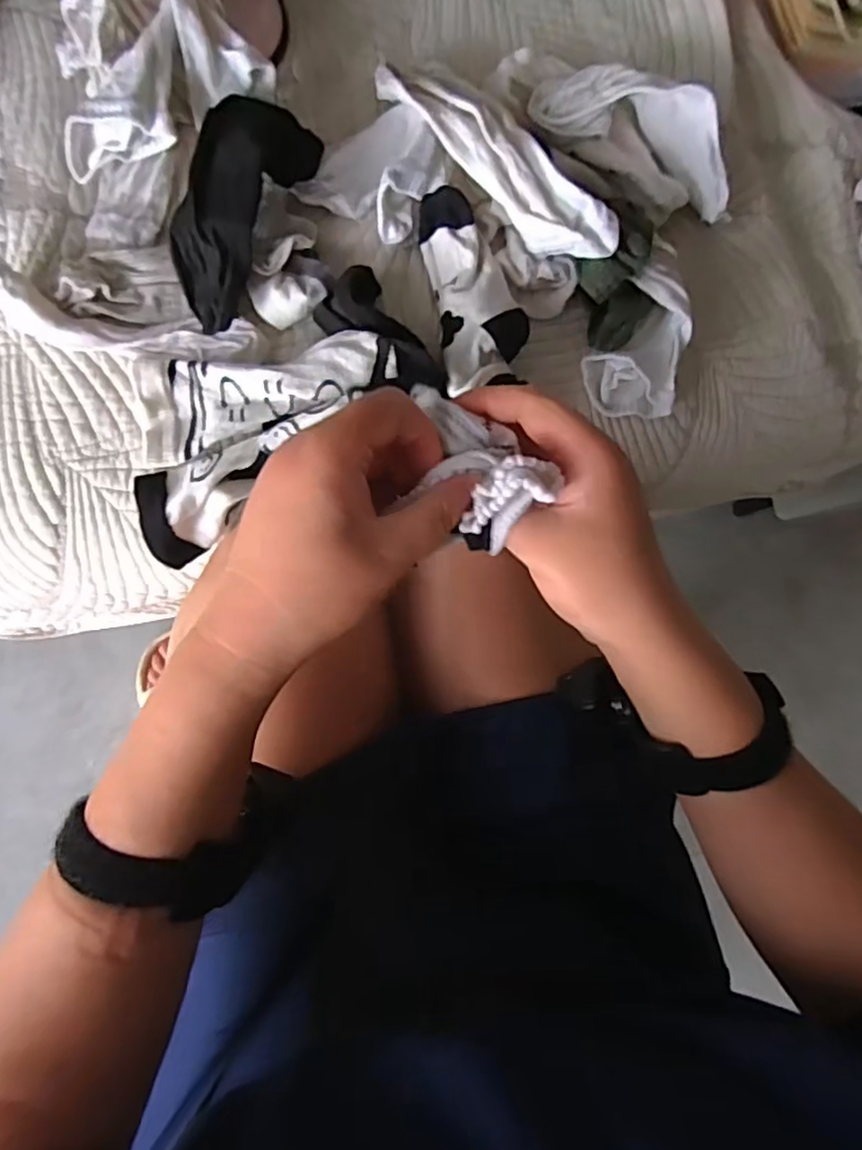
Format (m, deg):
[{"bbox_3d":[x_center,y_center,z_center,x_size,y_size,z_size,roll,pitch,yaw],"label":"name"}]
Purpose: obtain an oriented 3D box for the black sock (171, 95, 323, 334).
[{"bbox_3d":[-0.132,-0.244,0.423,0.069,0.043,0.155,23,95,-4],"label":"black sock"}]

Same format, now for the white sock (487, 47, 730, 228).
[{"bbox_3d":[0.138,-0.326,0.468,0.194,0.055,0.075,26,82,-4],"label":"white sock"}]

